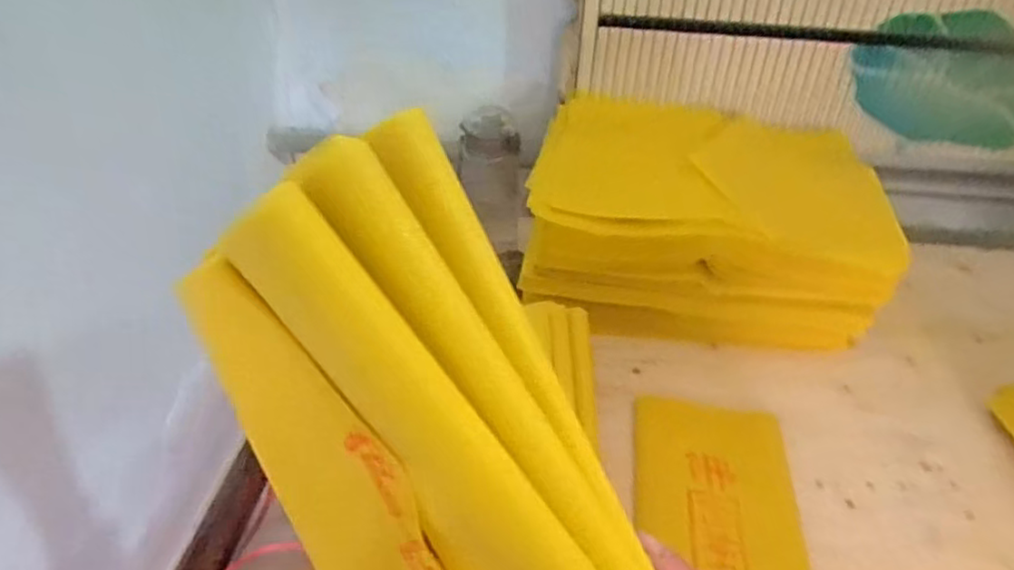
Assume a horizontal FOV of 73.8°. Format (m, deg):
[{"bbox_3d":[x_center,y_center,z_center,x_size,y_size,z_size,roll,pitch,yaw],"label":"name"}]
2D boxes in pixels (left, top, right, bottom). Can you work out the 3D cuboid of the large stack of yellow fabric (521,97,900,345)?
[{"bbox_3d":[0.220,-0.067,0.770,0.364,0.196,0.234,7,35,7],"label":"large stack of yellow fabric"}]

